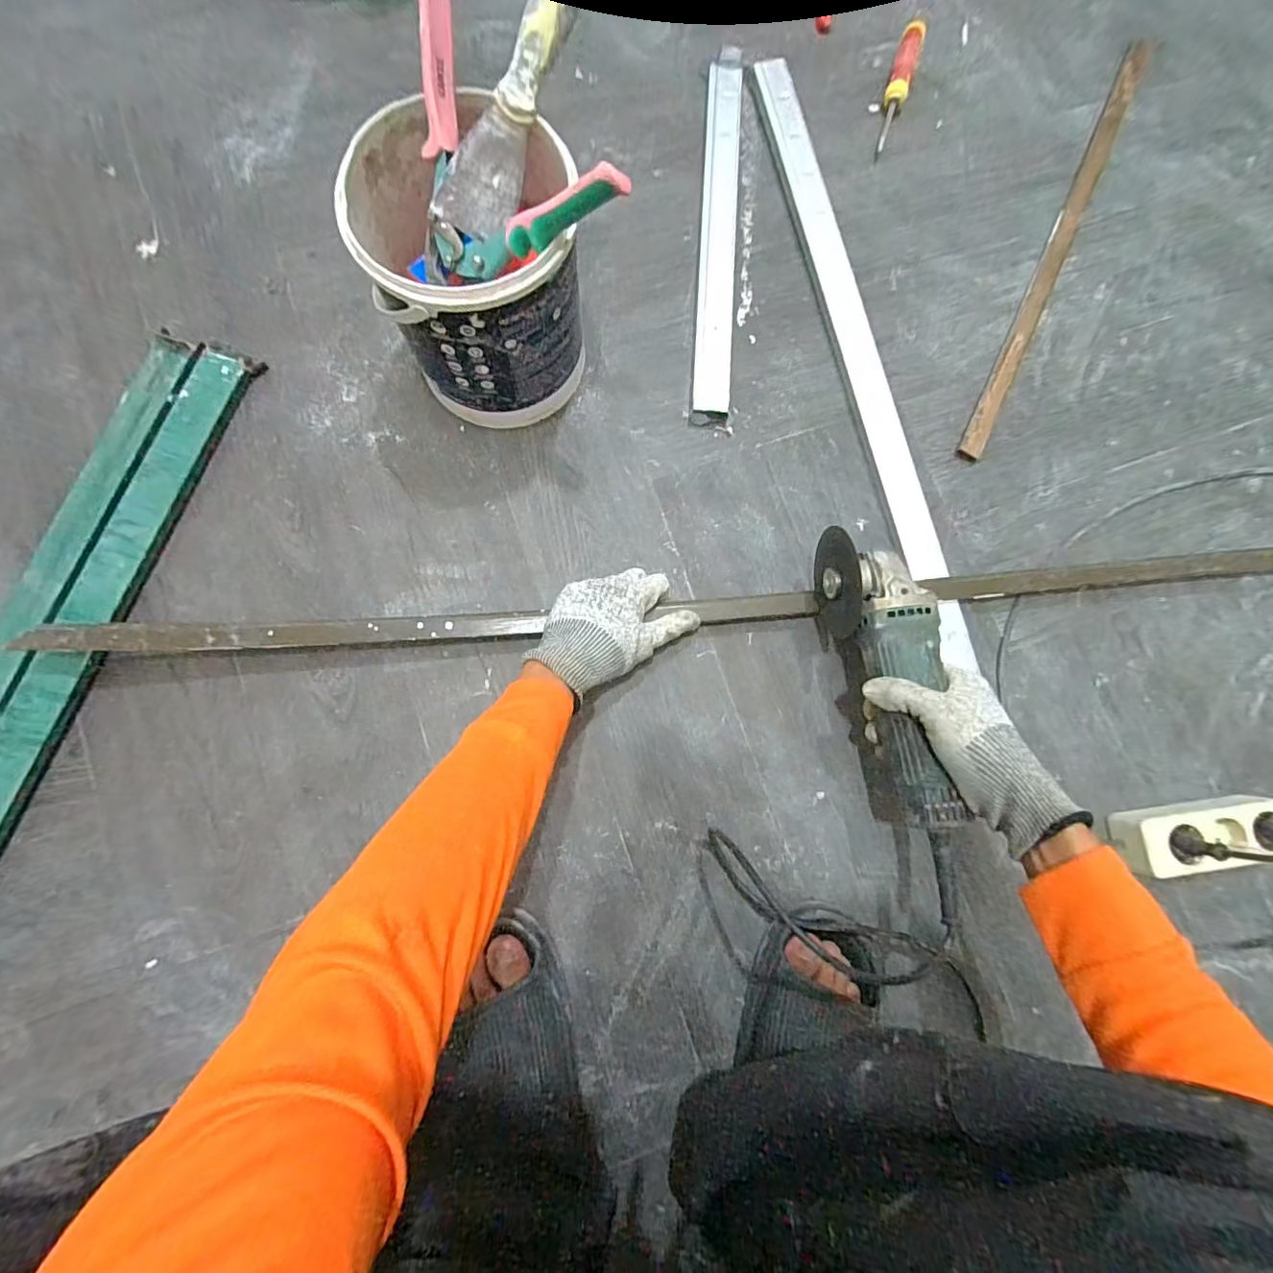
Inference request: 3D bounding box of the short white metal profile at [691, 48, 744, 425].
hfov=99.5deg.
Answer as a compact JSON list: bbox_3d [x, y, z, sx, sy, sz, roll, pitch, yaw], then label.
[{"bbox_3d":[0.093,-0.462,0.613,0.039,0.020,0.457,4,83,-3],"label":"short white metal profile"}]

